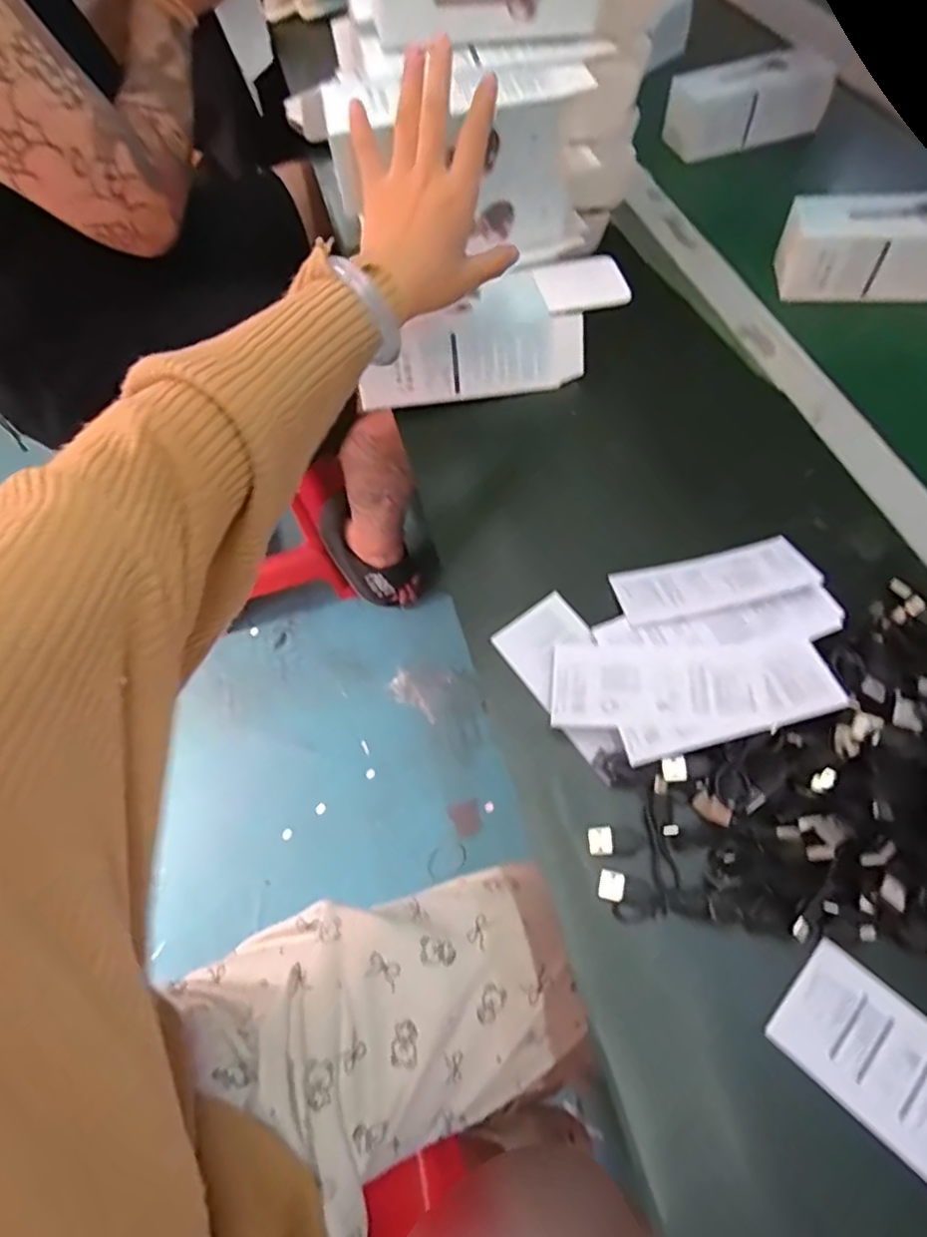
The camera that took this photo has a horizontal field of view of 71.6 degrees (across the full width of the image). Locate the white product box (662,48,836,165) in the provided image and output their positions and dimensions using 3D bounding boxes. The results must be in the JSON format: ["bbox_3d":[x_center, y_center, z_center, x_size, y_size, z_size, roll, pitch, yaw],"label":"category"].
[{"bbox_3d":[0.313,-0.565,0.706,0.181,0.064,0.061,-18,60,-7],"label":"white product box"}]

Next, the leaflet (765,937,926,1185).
[{"bbox_3d":[0.203,0.211,0.288,0.117,0.005,0.056,39,69,23],"label":"leaflet"}]

